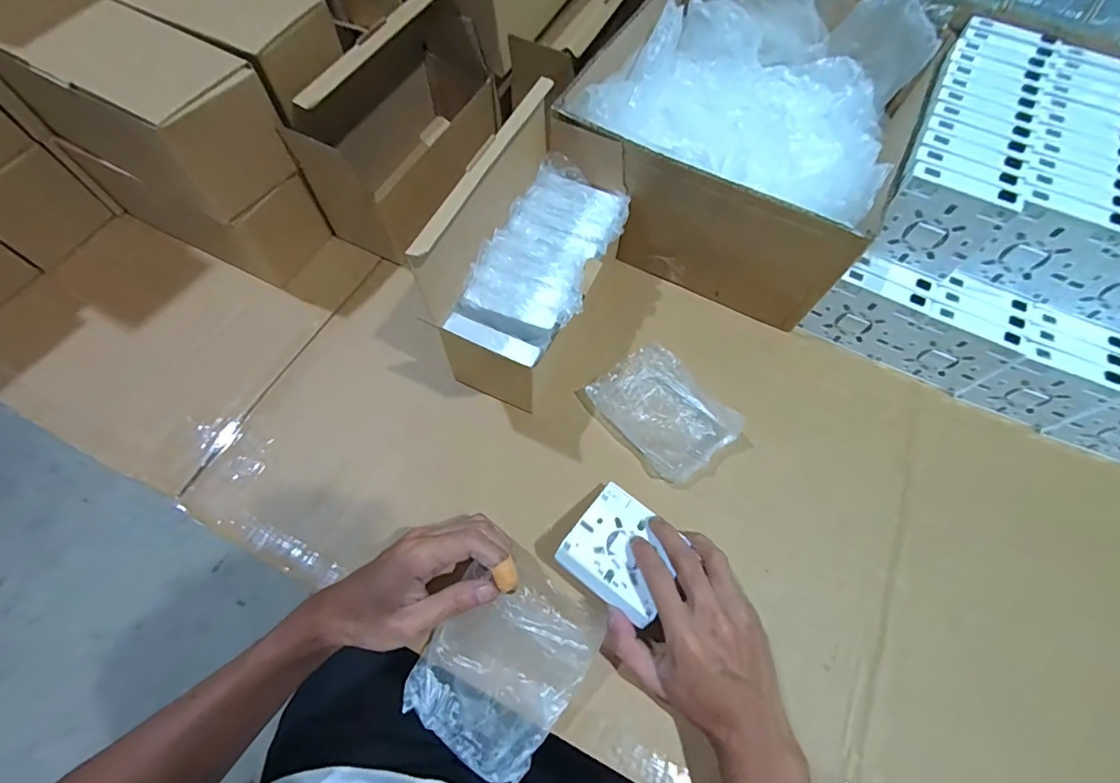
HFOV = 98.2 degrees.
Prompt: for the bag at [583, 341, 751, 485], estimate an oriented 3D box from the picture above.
[{"bbox_3d":[0.102,0.017,0.476,0.098,0.023,0.128,-39,71,-18],"label":"bag"}]

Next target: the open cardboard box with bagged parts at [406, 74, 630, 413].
[{"bbox_3d":[-0.023,-0.120,0.445,0.115,0.191,0.230,25,66,11],"label":"open cardboard box with bagged parts"}]

